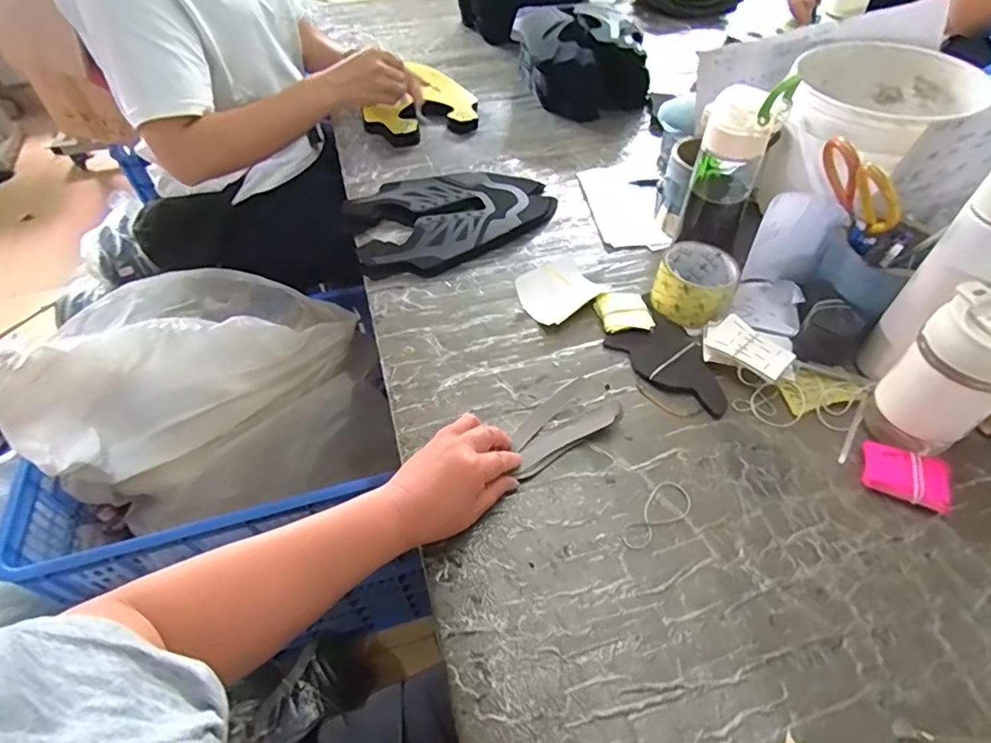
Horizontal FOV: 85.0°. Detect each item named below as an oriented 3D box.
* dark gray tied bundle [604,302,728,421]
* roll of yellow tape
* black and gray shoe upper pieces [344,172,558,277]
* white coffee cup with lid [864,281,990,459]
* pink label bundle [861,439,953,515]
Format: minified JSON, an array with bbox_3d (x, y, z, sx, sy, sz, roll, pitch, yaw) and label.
[{"bbox_3d":[0.204,-0.010,0.608,0.086,0.007,0.147,-28,55,-20],"label":"dark gray tied bundle"},{"bbox_3d":[0.241,-0.106,0.652,0.085,0.050,0.093,-1,50,1],"label":"roll of yellow tape"},{"bbox_3d":[-0.060,-0.231,0.788,0.292,0.020,0.216,-17,52,-12],"label":"black and gray shoe upper pieces"},{"bbox_3d":[0.413,0.006,0.492,0.075,0.152,0.084,-29,55,-21],"label":"white coffee cup with lid"},{"bbox_3d":[0.387,0.098,0.508,0.074,0.020,0.052,20,54,18],"label":"pink label bundle"}]

